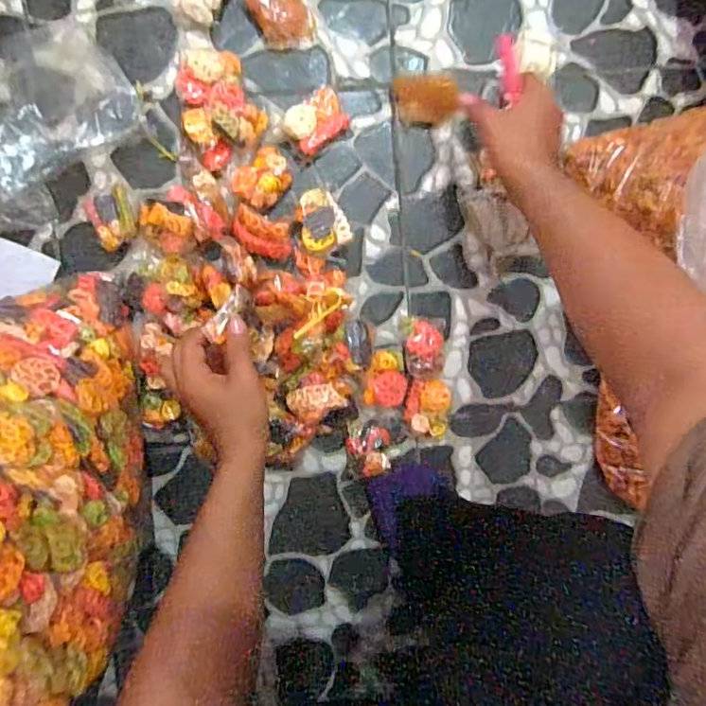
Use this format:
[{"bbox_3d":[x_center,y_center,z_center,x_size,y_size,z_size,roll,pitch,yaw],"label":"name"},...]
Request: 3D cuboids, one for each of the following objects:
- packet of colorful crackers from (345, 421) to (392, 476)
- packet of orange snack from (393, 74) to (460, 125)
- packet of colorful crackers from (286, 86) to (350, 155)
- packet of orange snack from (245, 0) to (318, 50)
[{"bbox_3d":[0.019,0.117,0.647,0.052,0.026,0.060,6,95,-6],"label":"packet of colorful crackers"},{"bbox_3d":[0.085,-0.296,0.619,0.071,0.019,0.051,-4,96,-5],"label":"packet of orange snack"},{"bbox_3d":[-0.041,-0.265,0.608,0.069,0.021,0.051,-39,98,-1],"label":"packet of colorful crackers"},{"bbox_3d":[-0.079,-0.377,0.591,0.060,0.025,0.075,-29,98,-2],"label":"packet of orange snack"}]

